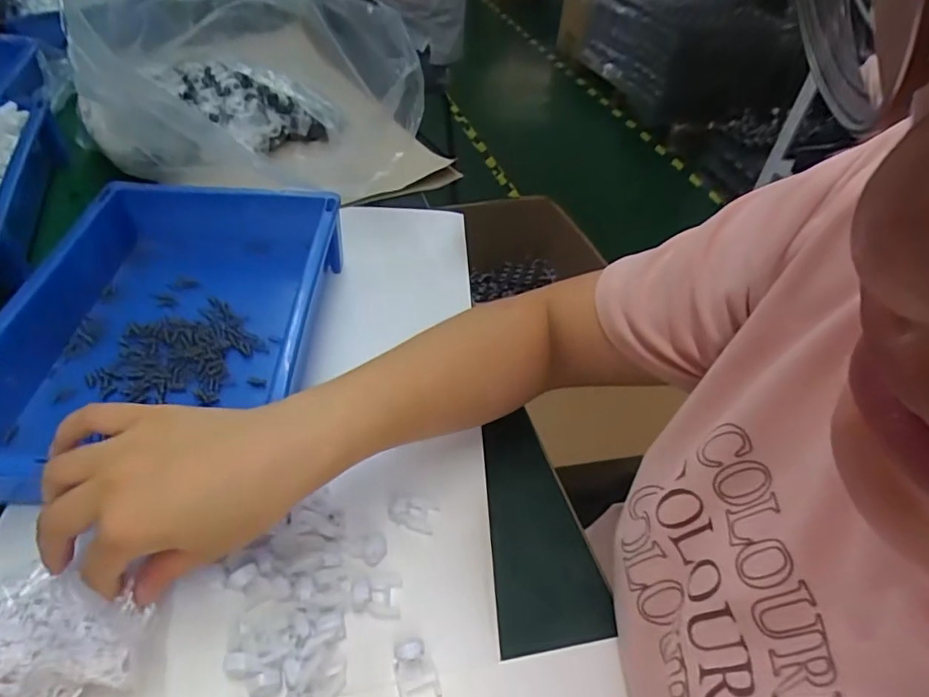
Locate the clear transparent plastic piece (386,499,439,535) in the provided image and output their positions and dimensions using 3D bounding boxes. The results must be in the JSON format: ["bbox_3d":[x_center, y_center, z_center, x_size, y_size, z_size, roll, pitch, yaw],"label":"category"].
[{"bbox_3d":[-0.035,0.107,0.363,0.031,0.011,0.021,12,45,8],"label":"clear transparent plastic piece"}]

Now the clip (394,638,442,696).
[{"bbox_3d":[-0.027,0.174,0.296,0.020,0.011,0.031,-15,48,-19],"label":"clip"}]

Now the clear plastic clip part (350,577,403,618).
[{"bbox_3d":[-0.051,0.144,0.323,0.027,0.011,0.021,2,44,-3],"label":"clear plastic clip part"}]

